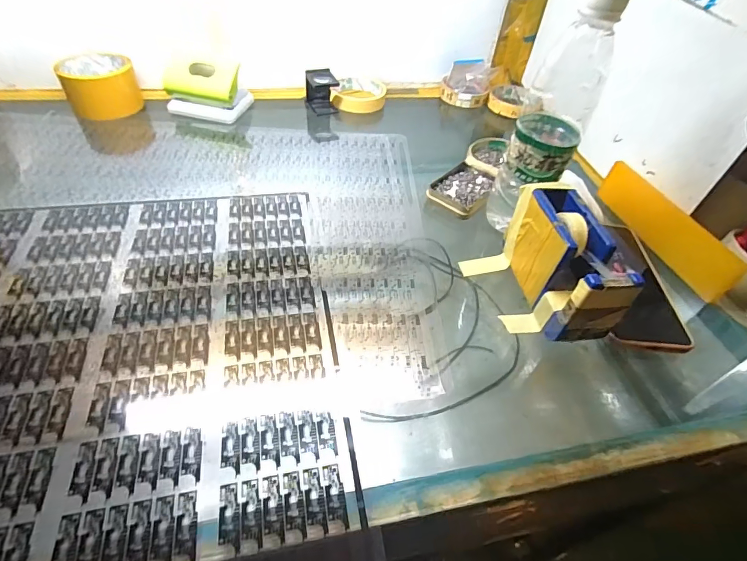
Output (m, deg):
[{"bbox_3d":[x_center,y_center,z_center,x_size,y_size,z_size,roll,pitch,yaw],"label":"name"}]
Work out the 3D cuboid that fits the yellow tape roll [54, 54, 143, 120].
[{"bbox_3d":[-0.372,-0.267,0.562,0.085,0.056,0.085,-22,54,-23],"label":"yellow tape roll"}]

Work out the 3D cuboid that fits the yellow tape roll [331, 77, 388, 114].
[{"bbox_3d":[-0.025,-0.297,0.654,0.086,0.023,0.086,-2,48,-8],"label":"yellow tape roll"}]

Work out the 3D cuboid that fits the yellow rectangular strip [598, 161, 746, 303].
[{"bbox_3d":[0.316,-0.061,0.447,0.006,0.049,0.183,-1,48,-23],"label":"yellow rectangular strip"}]

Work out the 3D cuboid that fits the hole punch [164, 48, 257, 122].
[{"bbox_3d":[-0.234,-0.275,0.577,0.104,0.066,0.073,14,48,6],"label":"hole punch"}]

